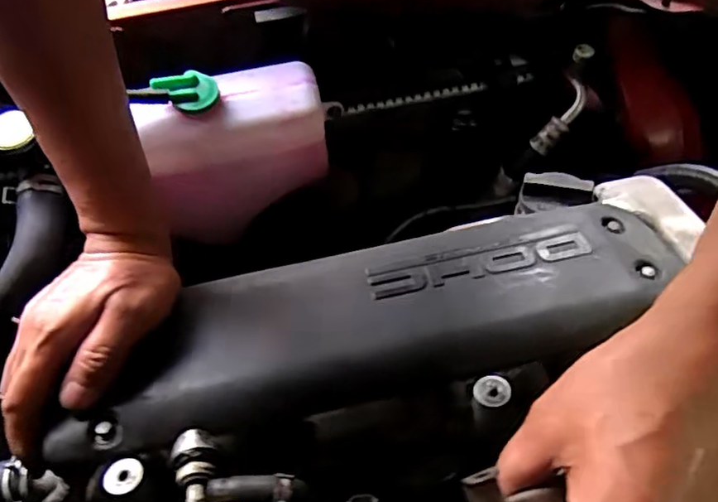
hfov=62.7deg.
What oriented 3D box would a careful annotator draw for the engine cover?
[{"bbox_3d":[0.009,0.035,0.367,0.379,0.036,0.115,-15,62,-7],"label":"engine cover"}]

